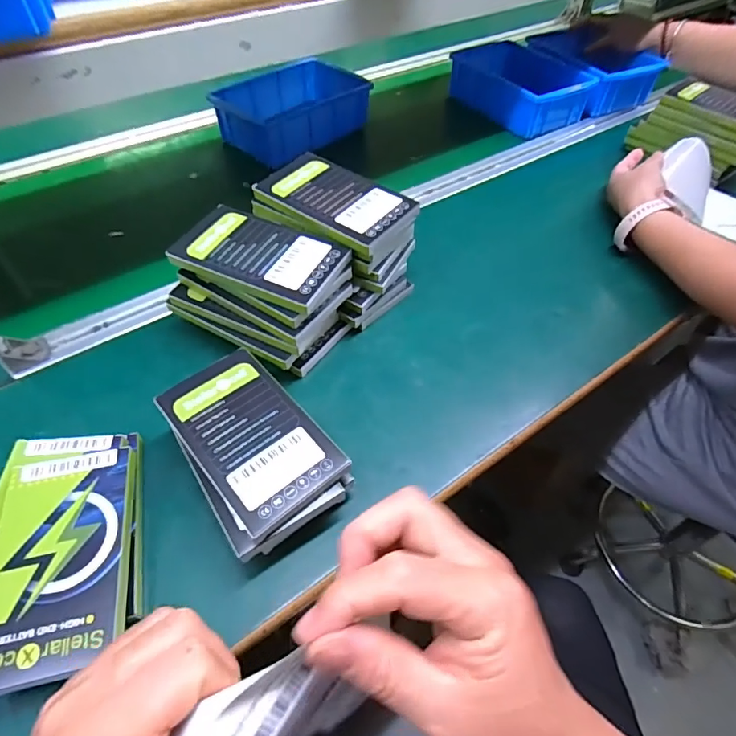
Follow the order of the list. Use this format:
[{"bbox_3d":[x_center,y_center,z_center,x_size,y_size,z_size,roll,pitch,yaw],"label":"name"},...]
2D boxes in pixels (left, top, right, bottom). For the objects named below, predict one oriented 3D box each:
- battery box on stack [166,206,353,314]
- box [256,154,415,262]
[{"bbox_3d":[-0.090,-0.093,0.403,0.132,0.015,0.076,22,55,14],"label":"battery box on stack"},{"bbox_3d":[-0.031,-0.151,0.434,0.137,0.016,0.084,30,56,21],"label":"box"}]

